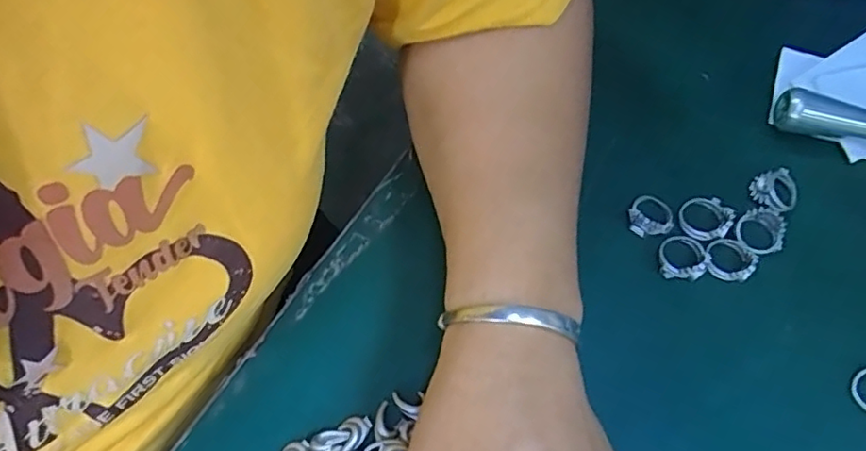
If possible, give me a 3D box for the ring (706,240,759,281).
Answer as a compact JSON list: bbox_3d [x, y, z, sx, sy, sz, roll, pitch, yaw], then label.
[{"bbox_3d":[0.143,0.016,0.277,0.022,0.007,0.020,0,65,0],"label":"ring"}]

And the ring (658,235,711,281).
[{"bbox_3d":[0.120,0.014,0.279,0.022,0.006,0.022,0,65,0],"label":"ring"}]

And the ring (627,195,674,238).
[{"bbox_3d":[0.109,-0.005,0.290,0.021,0.010,0.023,0,65,0],"label":"ring"}]

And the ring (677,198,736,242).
[{"bbox_3d":[0.134,-0.004,0.285,0.022,0.008,0.023,0,65,0],"label":"ring"}]

